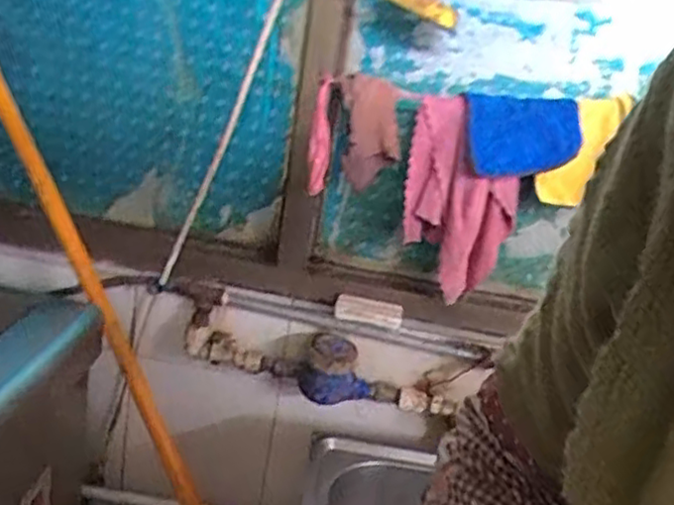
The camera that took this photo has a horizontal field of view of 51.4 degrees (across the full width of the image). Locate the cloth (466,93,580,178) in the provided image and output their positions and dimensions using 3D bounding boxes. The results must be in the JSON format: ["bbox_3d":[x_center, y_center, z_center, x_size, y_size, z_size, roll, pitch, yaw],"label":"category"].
[{"bbox_3d":[0.276,-0.181,1.044,0.159,0.132,0.028,-1,-21,-2],"label":"cloth"}]

